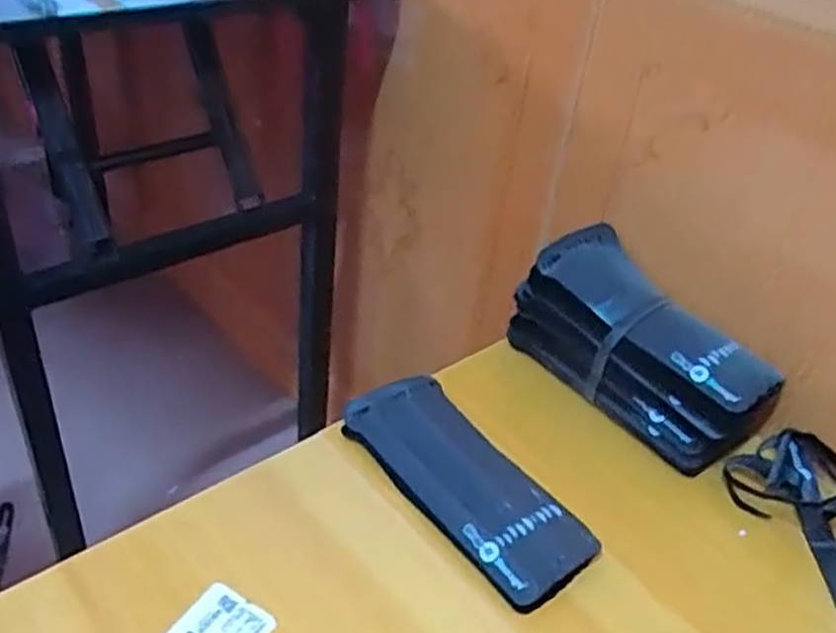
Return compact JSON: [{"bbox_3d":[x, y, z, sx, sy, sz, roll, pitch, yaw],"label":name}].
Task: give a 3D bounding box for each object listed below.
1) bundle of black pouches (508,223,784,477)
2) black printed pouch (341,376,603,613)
[{"bbox_3d":[0.181,0.028,0.636,0.085,0.111,0.205,-22,46,-32],"label":"bundle of black pouches"},{"bbox_3d":[0.036,0.115,0.555,0.083,0.019,0.196,-22,46,-34],"label":"black printed pouch"}]

